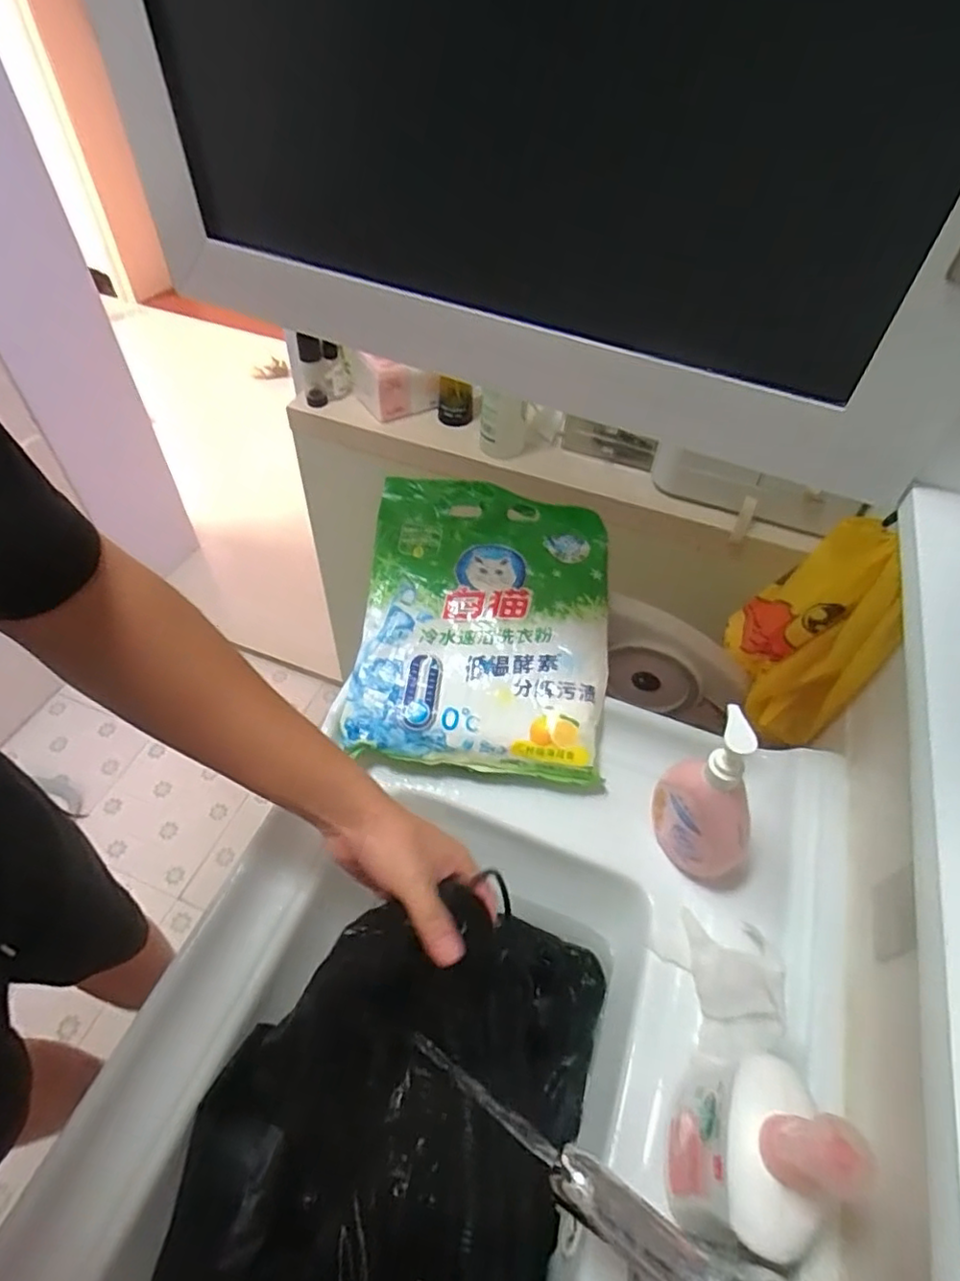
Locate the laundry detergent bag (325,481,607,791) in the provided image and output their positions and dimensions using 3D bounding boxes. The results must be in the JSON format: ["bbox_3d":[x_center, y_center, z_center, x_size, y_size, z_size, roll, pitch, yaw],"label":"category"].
[{"bbox_3d":[0.003,-0.024,0.665,0.261,0.047,0.327,6,65,1],"label":"laundry detergent bag"}]

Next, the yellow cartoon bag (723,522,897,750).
[{"bbox_3d":[0.335,-0.015,0.649,0.062,0.228,0.166,-17,54,-17],"label":"yellow cartoon bag"}]

